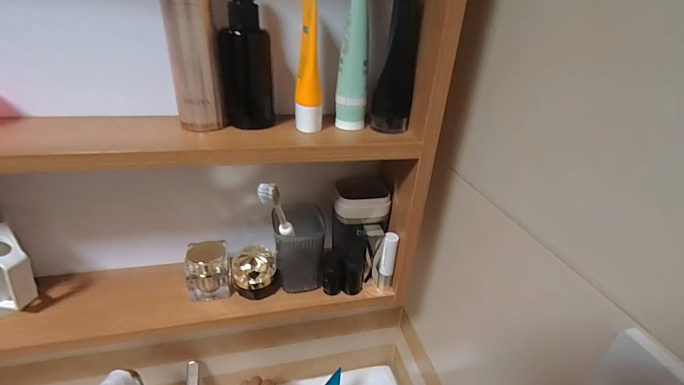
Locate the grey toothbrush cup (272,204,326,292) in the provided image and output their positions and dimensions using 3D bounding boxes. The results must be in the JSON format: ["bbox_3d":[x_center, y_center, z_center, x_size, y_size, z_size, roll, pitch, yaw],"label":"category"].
[{"bbox_3d":[-0.053,0.064,0.398,0.065,0.101,0.058,-2,29,-10],"label":"grey toothbrush cup"}]

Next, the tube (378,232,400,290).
[{"bbox_3d":[0.056,0.085,0.406,0.016,0.077,0.015,12,30,16],"label":"tube"}]

